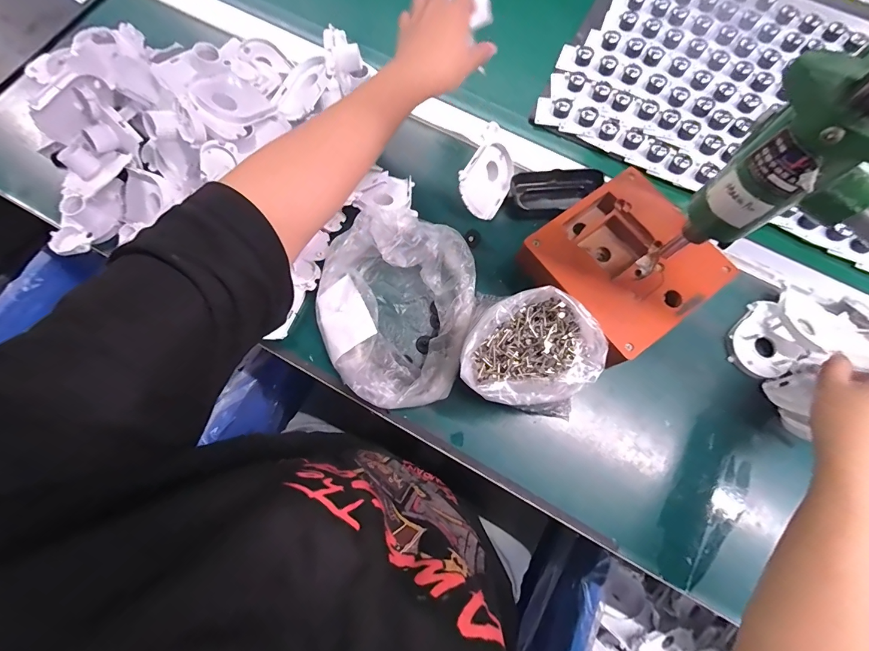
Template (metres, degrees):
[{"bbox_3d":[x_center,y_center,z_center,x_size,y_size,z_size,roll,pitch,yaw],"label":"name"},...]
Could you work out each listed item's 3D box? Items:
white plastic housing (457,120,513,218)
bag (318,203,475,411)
[{"bbox_3d":[0.062,-0.179,0.452,0.069,0.028,0.095,38,76,-35],"label":"white plastic housing"},{"bbox_3d":[-0.043,-0.014,0.398,0.160,0.057,0.192,13,75,3],"label":"bag"}]

